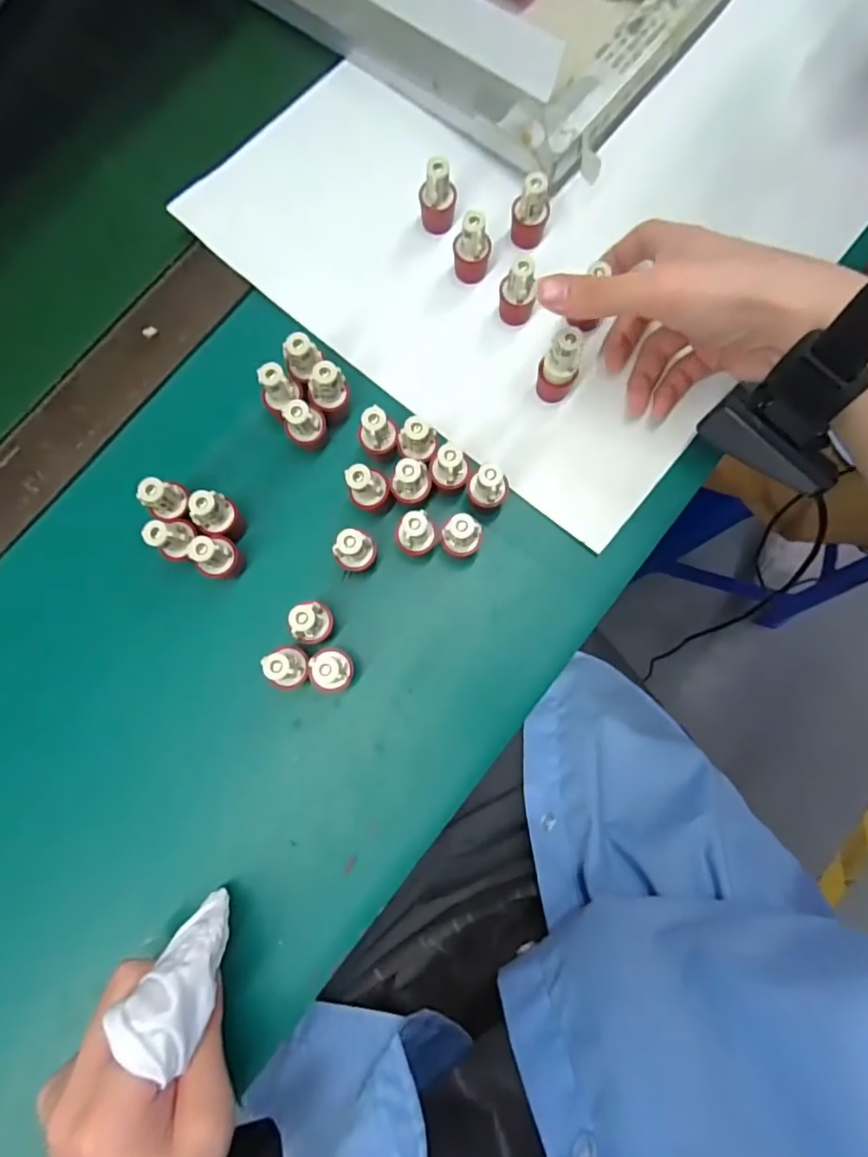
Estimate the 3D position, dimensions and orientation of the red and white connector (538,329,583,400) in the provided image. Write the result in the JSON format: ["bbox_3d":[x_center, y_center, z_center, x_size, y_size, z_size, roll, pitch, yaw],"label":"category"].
[{"bbox_3d":[0.073,-0.122,0.329,0.022,0.055,0.017,22,80,5],"label":"red and white connector"}]

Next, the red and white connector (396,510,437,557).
[{"bbox_3d":[-0.010,-0.023,0.320,0.021,0.042,0.020,-3,79,1],"label":"red and white connector"}]

